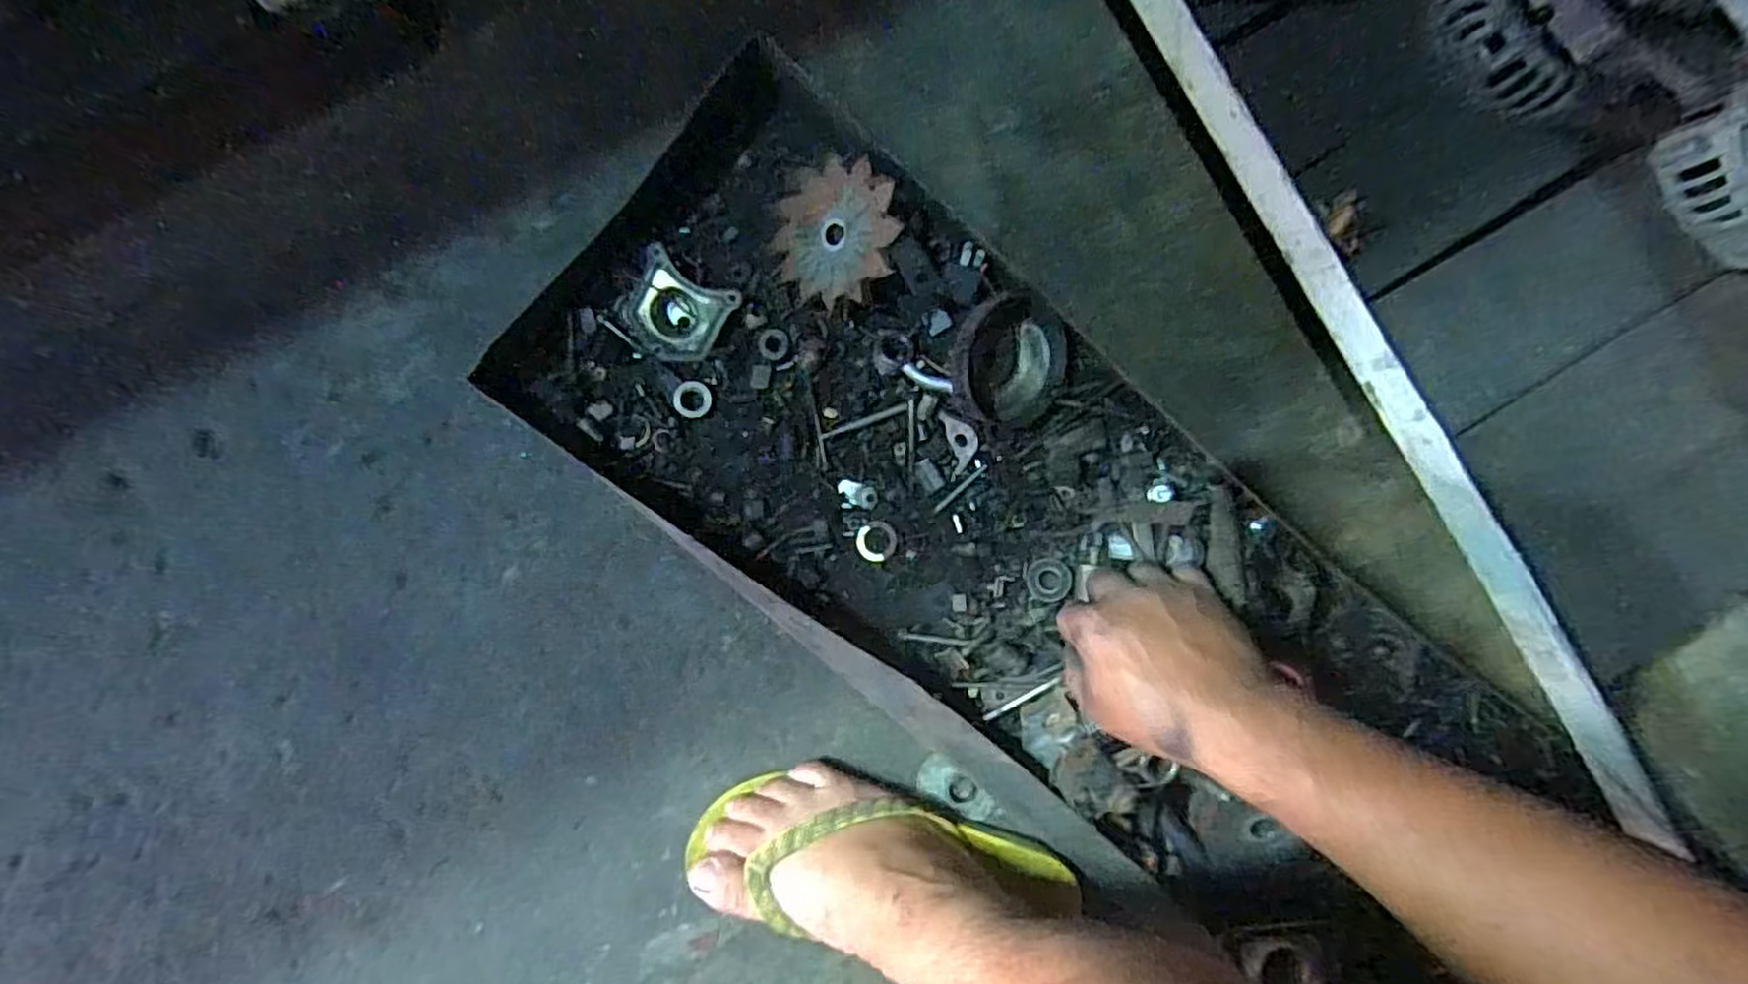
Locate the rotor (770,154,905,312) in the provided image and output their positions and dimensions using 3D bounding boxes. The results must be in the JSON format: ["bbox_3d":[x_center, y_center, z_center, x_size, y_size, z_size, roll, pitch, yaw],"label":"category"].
[{"bbox_3d":[-0.028,-0.184,0.531,0.101,0.015,0.095,-3,99,34],"label":"rotor"}]

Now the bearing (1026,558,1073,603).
[{"bbox_3d":[0.129,0.065,0.548,0.032,0.005,0.032,-5,74,13],"label":"bearing"}]

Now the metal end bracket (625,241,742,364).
[{"bbox_3d":[-0.142,-0.130,0.545,0.066,0.016,0.071,26,111,-6],"label":"metal end bracket"}]

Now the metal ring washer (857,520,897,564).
[{"bbox_3d":[0.002,0.037,0.561,0.031,0.004,0.030,0,86,-2],"label":"metal ring washer"}]

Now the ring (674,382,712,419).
[{"bbox_3d":[-0.135,-0.069,0.554,0.028,0.006,0.027,0,88,-2],"label":"ring"}]

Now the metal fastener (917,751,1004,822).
[{"bbox_3d":[0.066,0.227,0.564,0.070,0.010,0.030,34,86,0],"label":"metal fastener"}]

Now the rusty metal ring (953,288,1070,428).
[{"bbox_3d":[0.099,-0.097,0.553,0.081,0.022,0.091,-8,88,-2],"label":"rusty metal ring"}]

